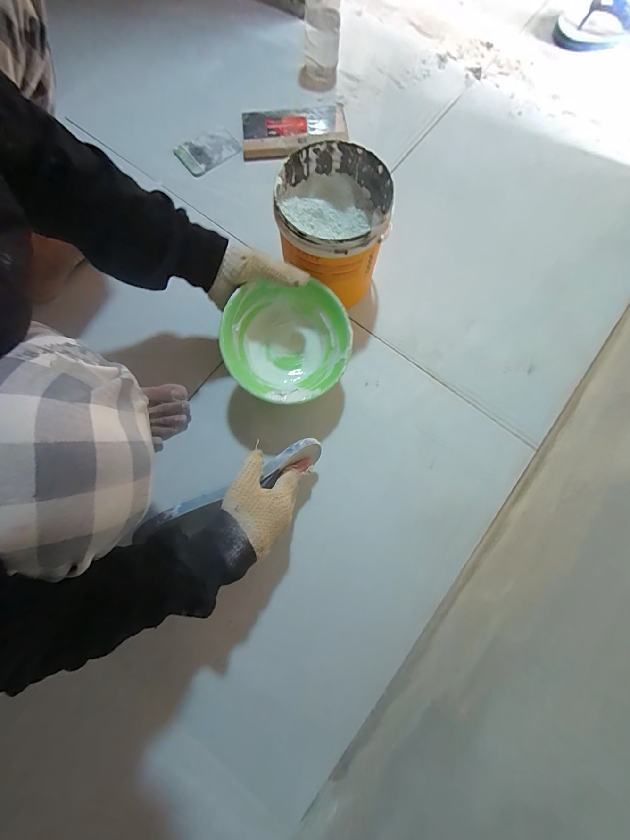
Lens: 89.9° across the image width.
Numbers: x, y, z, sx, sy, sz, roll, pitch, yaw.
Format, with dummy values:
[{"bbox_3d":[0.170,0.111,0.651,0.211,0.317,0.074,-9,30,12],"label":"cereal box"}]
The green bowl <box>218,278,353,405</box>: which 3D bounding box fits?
[{"bbox_3d":[-0.035,-0.101,0.436,0.160,0.084,0.159,0,77,1],"label":"green bowl"}]

